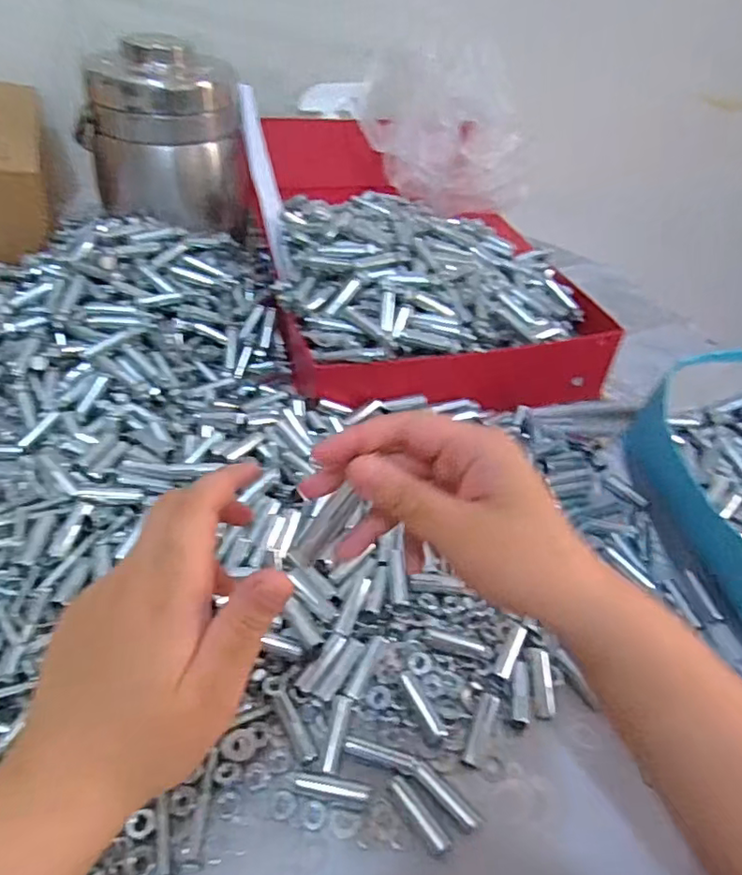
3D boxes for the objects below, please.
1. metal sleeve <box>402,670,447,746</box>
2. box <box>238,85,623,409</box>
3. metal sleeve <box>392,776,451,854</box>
[{"bbox_3d":[0.030,0.155,0.336,0.009,0.012,0.040,-19,62,-24],"label":"metal sleeve"},{"bbox_3d":[0.042,-0.196,0.628,0.305,0.119,0.389,-8,44,-15],"label":"box"},{"bbox_3d":[0.025,0.194,0.302,0.009,0.006,0.040,-25,51,-29],"label":"metal sleeve"}]

